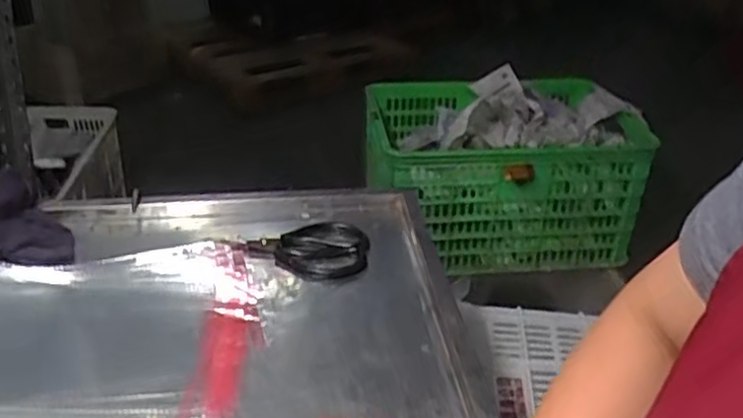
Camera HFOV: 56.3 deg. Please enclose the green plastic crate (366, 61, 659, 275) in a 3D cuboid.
[{"bbox_3d":[0.302,-0.095,1.684,0.607,0.325,0.389,-2,31,-6],"label":"green plastic crate"}]

